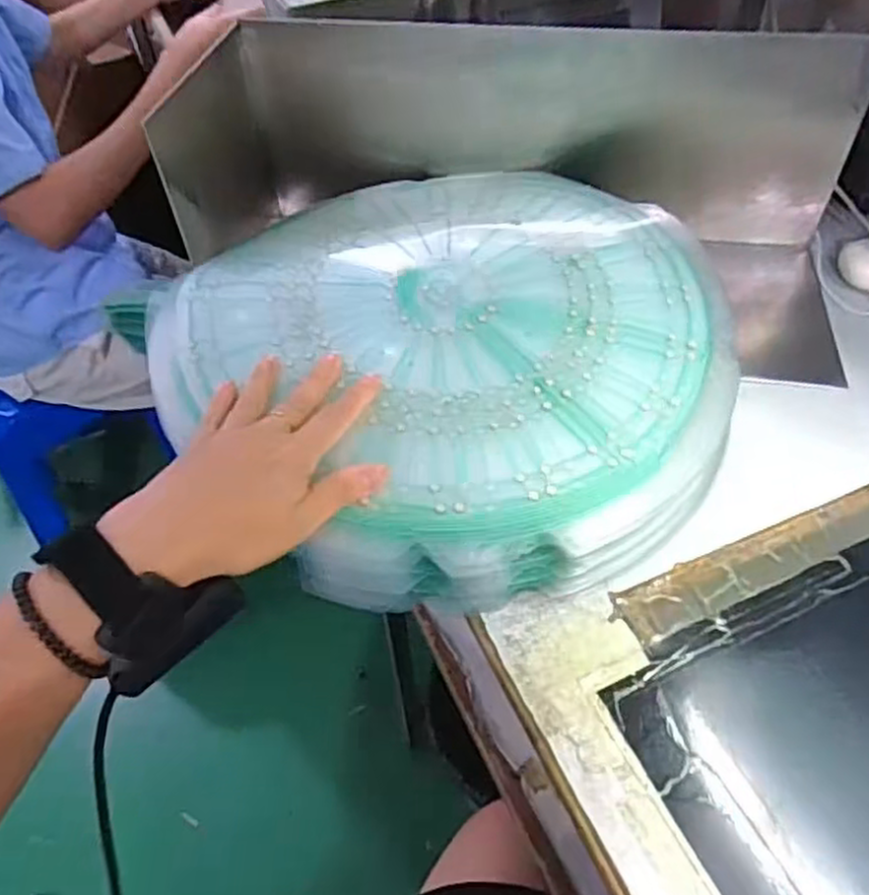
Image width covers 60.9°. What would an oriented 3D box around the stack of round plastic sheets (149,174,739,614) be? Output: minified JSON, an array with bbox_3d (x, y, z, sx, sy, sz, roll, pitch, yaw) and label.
[{"bbox_3d":[0.017,-0.064,0.493,0.337,0.070,0.335,-37,56,-28],"label":"stack of round plastic sheets"}]

